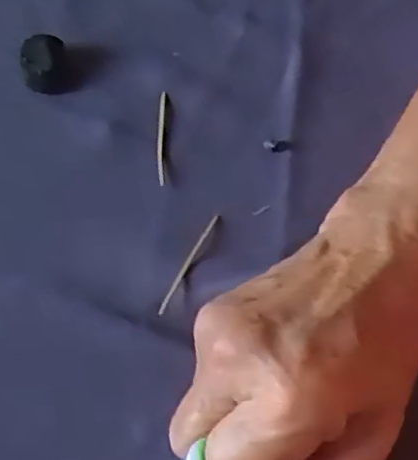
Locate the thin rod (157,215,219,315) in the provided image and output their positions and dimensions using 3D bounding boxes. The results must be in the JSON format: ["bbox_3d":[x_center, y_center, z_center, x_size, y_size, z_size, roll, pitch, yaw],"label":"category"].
[{"bbox_3d":[-0.008,0.013,0.295,0.004,0.004,0.058,24,59,11],"label":"thin rod"}]

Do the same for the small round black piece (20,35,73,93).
[{"bbox_3d":[-0.086,-0.087,0.344,0.024,0.014,0.031,-15,60,-13],"label":"small round black piece"}]

